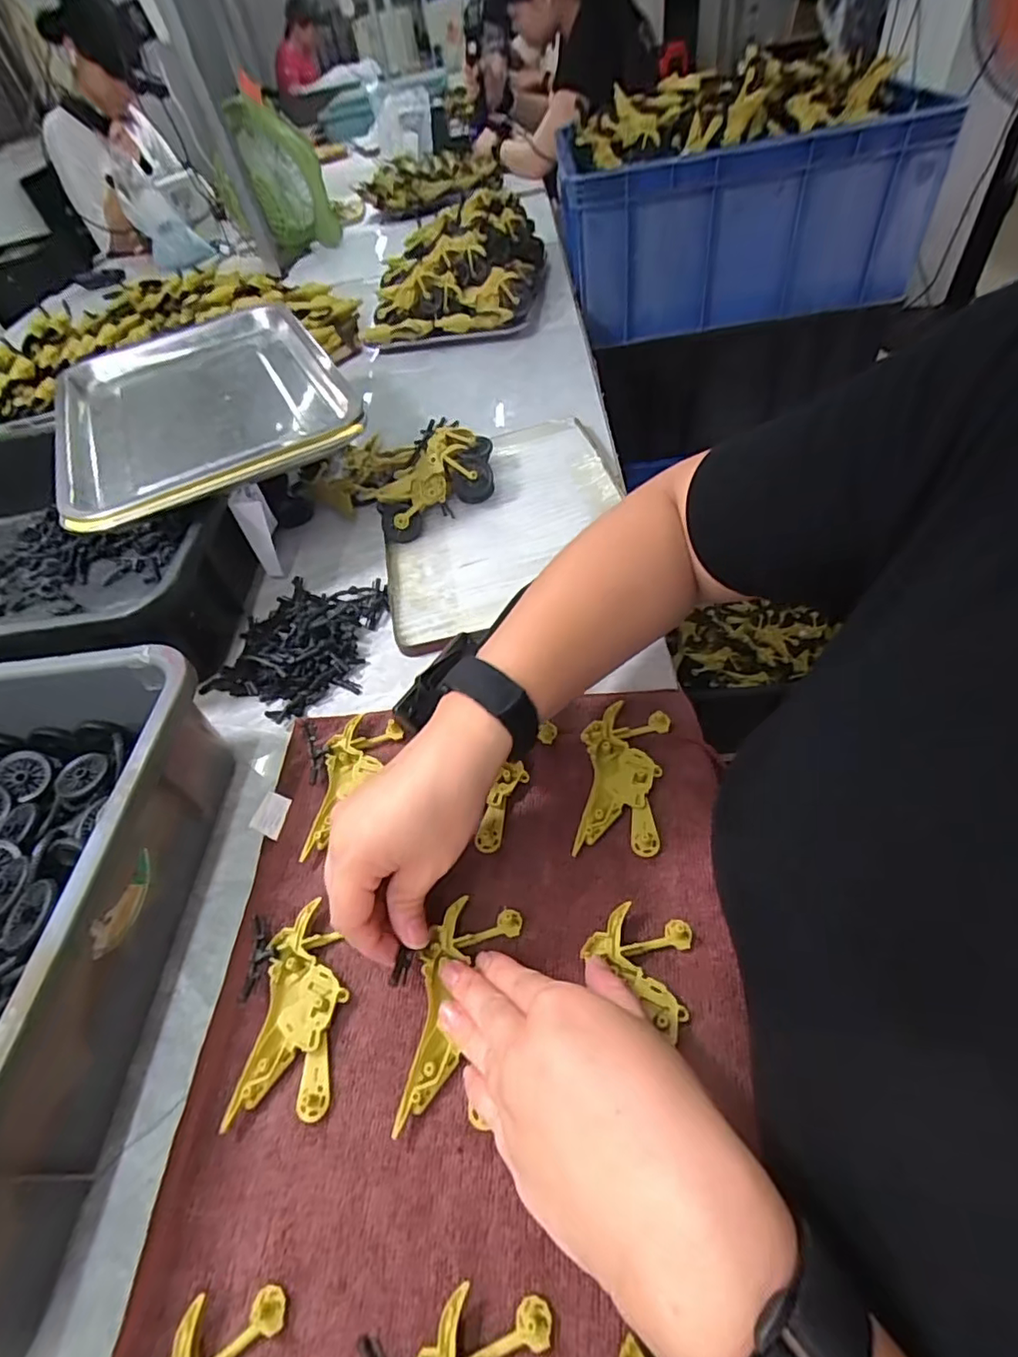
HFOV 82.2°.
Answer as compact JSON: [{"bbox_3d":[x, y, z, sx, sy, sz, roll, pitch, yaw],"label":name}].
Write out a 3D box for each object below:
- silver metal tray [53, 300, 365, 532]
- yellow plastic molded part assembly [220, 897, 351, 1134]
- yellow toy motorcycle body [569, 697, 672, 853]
[{"bbox_3d":[-0.317,-0.283,0.588,0.270,0.030,0.374,-27,51,-10],"label":"silver metal tray"},{"bbox_3d":[-0.112,0.178,0.315,0.046,0.012,0.101,-4,51,8],"label":"yellow plastic molded part assembly"},{"bbox_3d":[0.071,0.063,0.371,0.051,0.014,0.101,5,53,15],"label":"yellow toy motorcycle body"}]

